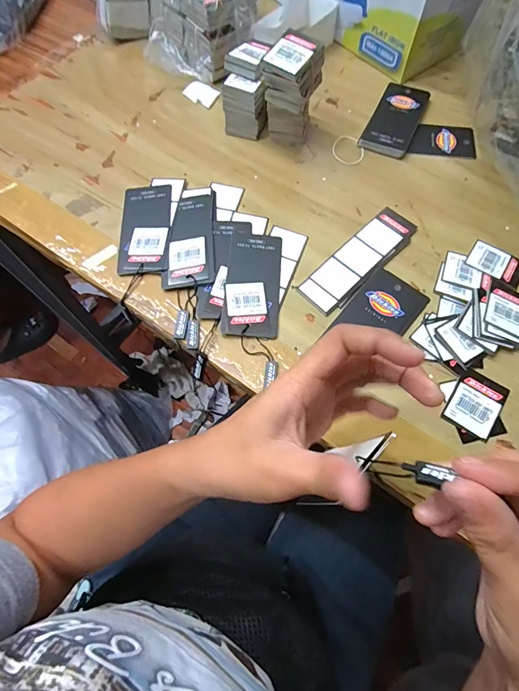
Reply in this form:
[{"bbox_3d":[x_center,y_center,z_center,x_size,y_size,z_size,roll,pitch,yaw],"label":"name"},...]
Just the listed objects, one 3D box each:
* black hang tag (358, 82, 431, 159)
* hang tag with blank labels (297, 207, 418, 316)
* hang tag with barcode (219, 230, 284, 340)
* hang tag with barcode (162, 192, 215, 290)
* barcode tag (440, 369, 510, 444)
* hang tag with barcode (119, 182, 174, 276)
[{"bbox_3d":[0.156,-0.258,0.429,0.052,0.009,0.107,24,69,11],"label":"black hang tag"},{"bbox_3d":[0.095,-0.084,0.359,0.036,0.006,0.137,42,73,17],"label":"hang tag with blank labels"},{"bbox_3d":[-0.005,-0.058,0.348,0.049,0.004,0.112,7,64,-2],"label":"hang tag with barcode"},{"bbox_3d":[-0.067,-0.106,0.366,0.048,0.007,0.111,-2,66,0],"label":"hang tag with barcode"},{"bbox_3d":[0.173,0.046,0.302,0.038,0.004,0.053,33,71,14],"label":"barcode tag"},{"bbox_3d":[-0.112,-0.118,0.374,0.048,0.004,0.109,-4,64,3],"label":"hang tag with barcode"}]

